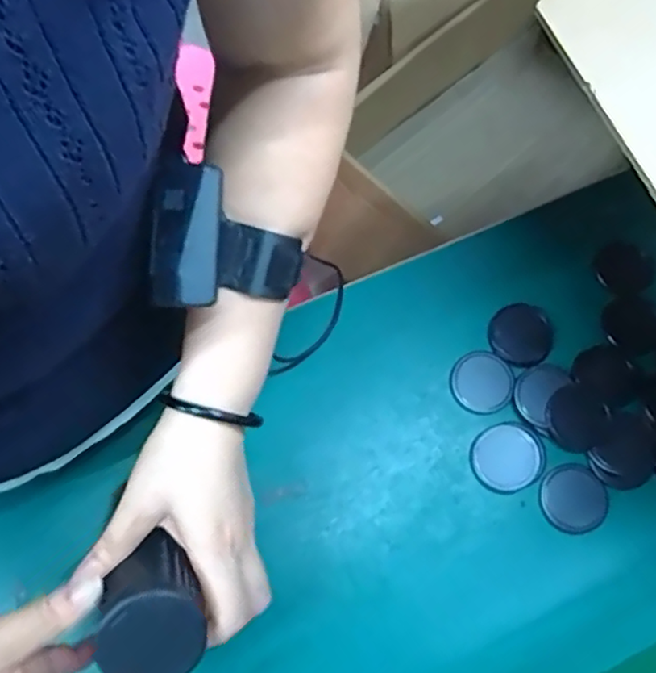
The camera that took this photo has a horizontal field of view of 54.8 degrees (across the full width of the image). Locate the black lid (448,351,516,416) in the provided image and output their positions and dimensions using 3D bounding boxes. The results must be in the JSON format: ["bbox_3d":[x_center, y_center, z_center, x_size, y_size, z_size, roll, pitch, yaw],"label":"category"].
[{"bbox_3d":[0.126,0.038,0.520,0.050,0.005,0.050,1,70,-2],"label":"black lid"}]

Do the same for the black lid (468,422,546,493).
[{"bbox_3d":[0.141,0.094,0.496,0.055,0.007,0.051,1,70,-2],"label":"black lid"}]

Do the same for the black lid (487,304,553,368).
[{"bbox_3d":[0.163,-0.002,0.531,0.055,0.005,0.052,1,70,-2],"label":"black lid"}]

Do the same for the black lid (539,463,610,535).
[{"bbox_3d":[0.190,0.126,0.490,0.050,0.009,0.051,1,70,-2],"label":"black lid"}]

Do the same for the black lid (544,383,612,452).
[{"bbox_3d":[0.198,0.065,0.506,0.052,0.006,0.049,1,70,-2],"label":"black lid"}]

